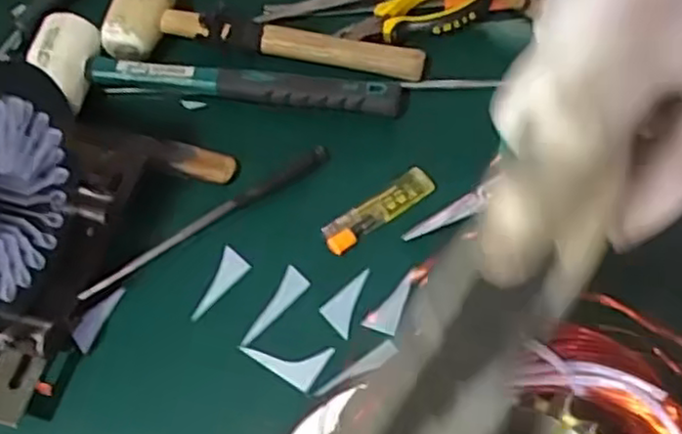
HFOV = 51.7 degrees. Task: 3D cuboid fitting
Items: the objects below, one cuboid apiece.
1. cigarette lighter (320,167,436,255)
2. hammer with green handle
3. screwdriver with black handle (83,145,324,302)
[{"bbox_3d":[0.027,-0.006,0.500,0.088,0.010,0.024,-34,65,-14],"label":"cigarette lighter"},{"bbox_3d":[-0.094,-0.114,0.545,0.283,0.046,0.078,1,62,4],"label":"hammer with green handle"},{"bbox_3d":[-0.096,0.001,0.505,0.197,0.008,0.013,-30,65,-13],"label":"screwdriver with black handle"}]

